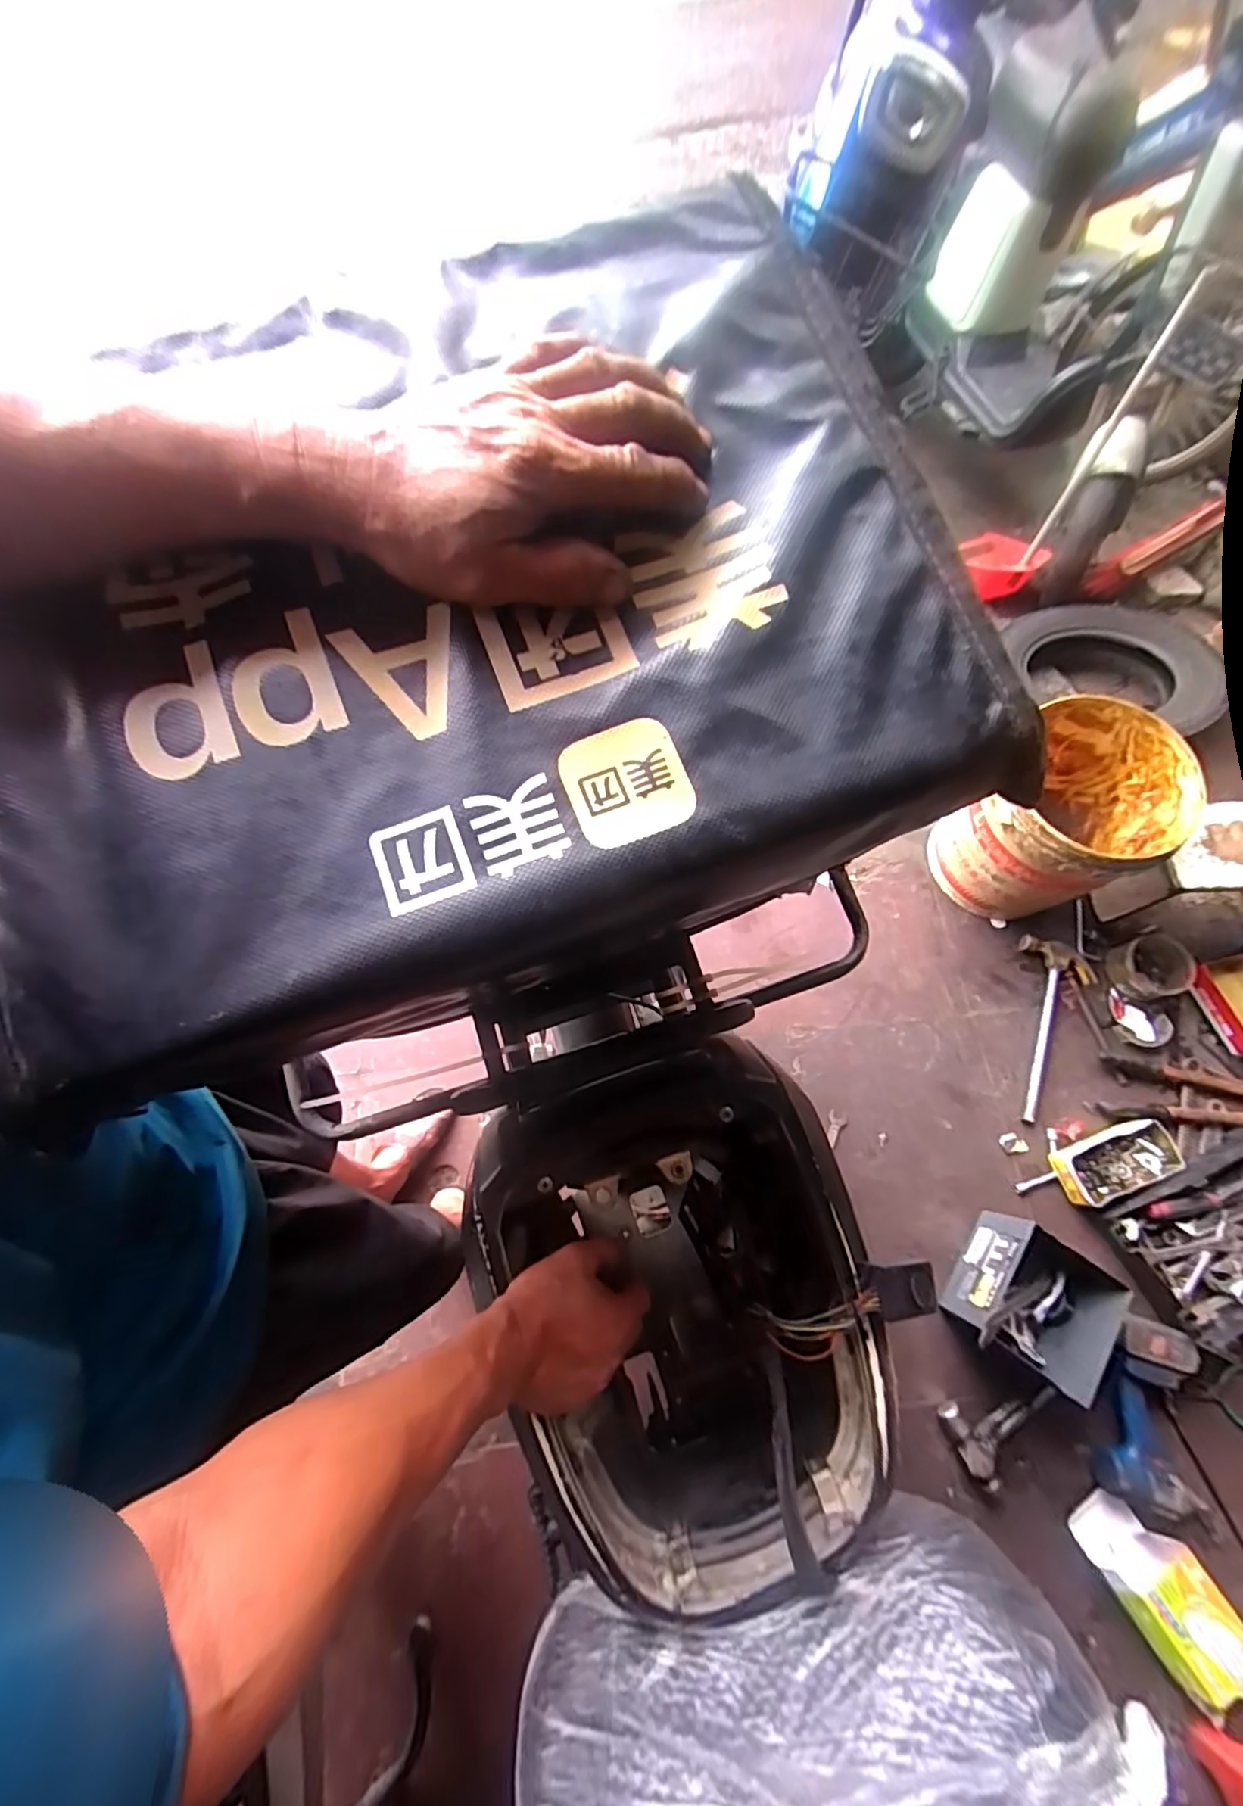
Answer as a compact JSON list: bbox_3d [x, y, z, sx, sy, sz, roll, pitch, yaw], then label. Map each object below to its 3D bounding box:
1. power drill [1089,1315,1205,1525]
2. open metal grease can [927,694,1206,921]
[{"bbox_3d":[0.808,0.777,0.928,0.138,0.070,0.241,10,70,6],"label":"power drill"},{"bbox_3d":[0.801,-0.148,1.159,0.318,0.346,0.299,-33,72,-10],"label":"open metal grease can"}]

